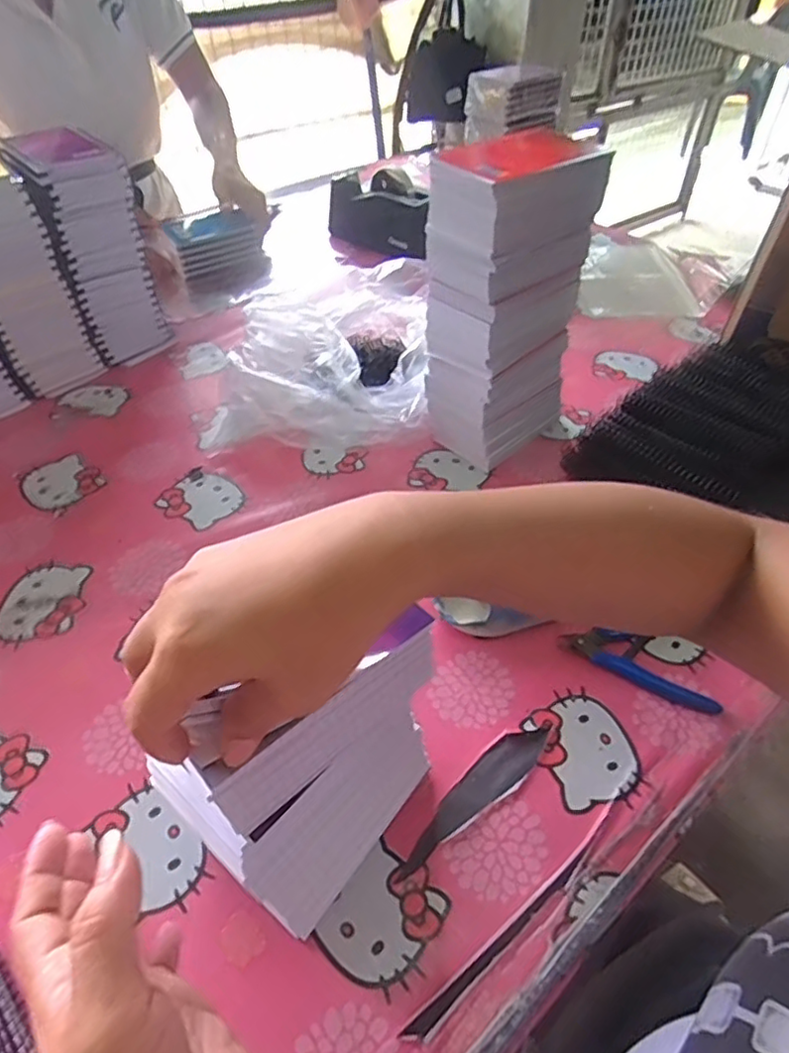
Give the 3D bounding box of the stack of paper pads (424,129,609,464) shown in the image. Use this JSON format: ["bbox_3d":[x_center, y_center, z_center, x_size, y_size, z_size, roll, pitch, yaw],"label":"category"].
[{"bbox_3d":[0.111,-0.207,0.607,0.144,0.271,0.089,-29,53,-25],"label":"stack of paper pads"}]

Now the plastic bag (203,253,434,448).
[{"bbox_3d":[-0.092,-0.213,0.745,0.251,0.094,0.273,1,46,1],"label":"plastic bag"}]

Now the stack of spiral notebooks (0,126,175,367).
[{"bbox_3d":[-0.362,-0.336,0.753,0.108,0.242,0.117,-25,51,-22],"label":"stack of spiral notebooks"}]

